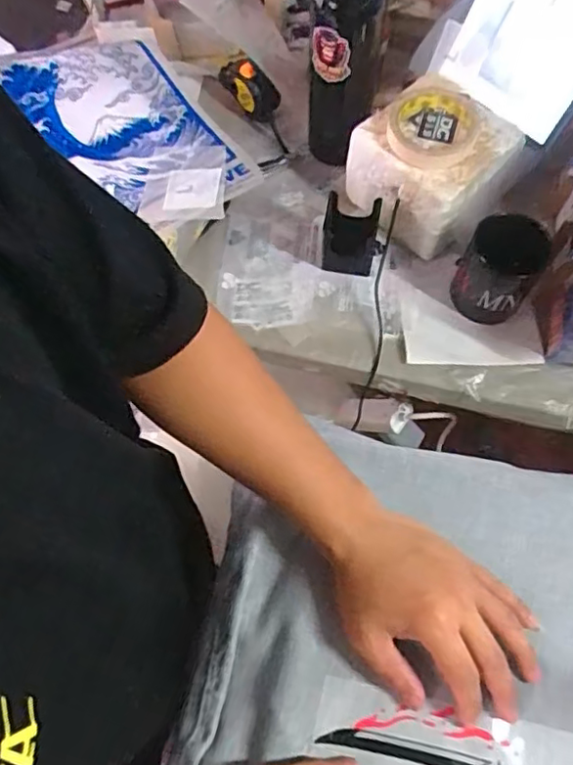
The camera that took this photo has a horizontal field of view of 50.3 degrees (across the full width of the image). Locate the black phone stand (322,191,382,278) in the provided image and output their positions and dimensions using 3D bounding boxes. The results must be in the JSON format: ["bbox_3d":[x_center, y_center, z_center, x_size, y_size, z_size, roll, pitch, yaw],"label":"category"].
[{"bbox_3d":[0.073,-0.168,0.696,0.067,0.072,0.062,13,68,5],"label":"black phone stand"}]

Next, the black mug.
[{"bbox_3d":[0.226,-0.121,0.657,0.076,0.099,0.078,0,67,0],"label":"black mug"}]

